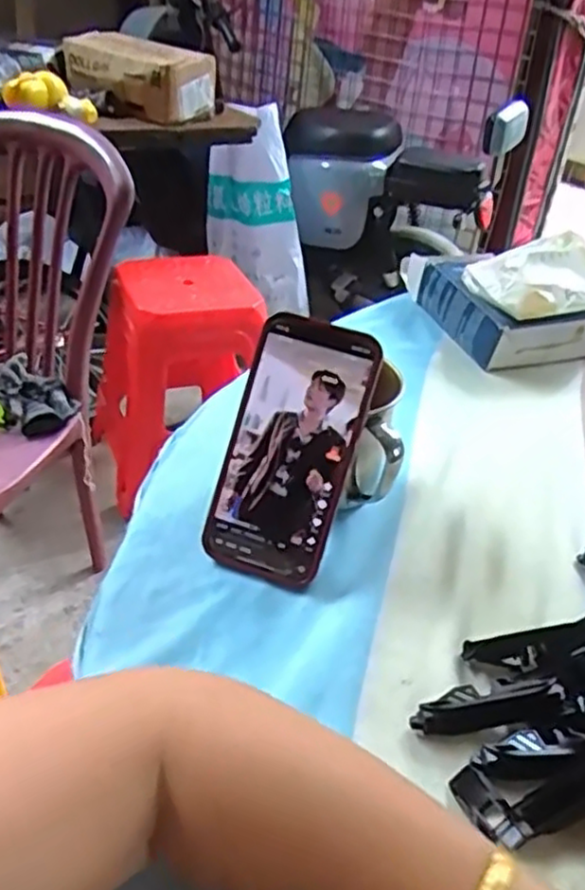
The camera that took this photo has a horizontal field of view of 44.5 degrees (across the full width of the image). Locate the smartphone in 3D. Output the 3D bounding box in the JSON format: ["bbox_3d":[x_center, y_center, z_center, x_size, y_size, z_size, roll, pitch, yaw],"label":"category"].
[{"bbox_3d":[-0.001,0.003,0.442,0.074,0.159,0.010,17,3,13],"label":"smartphone"}]

